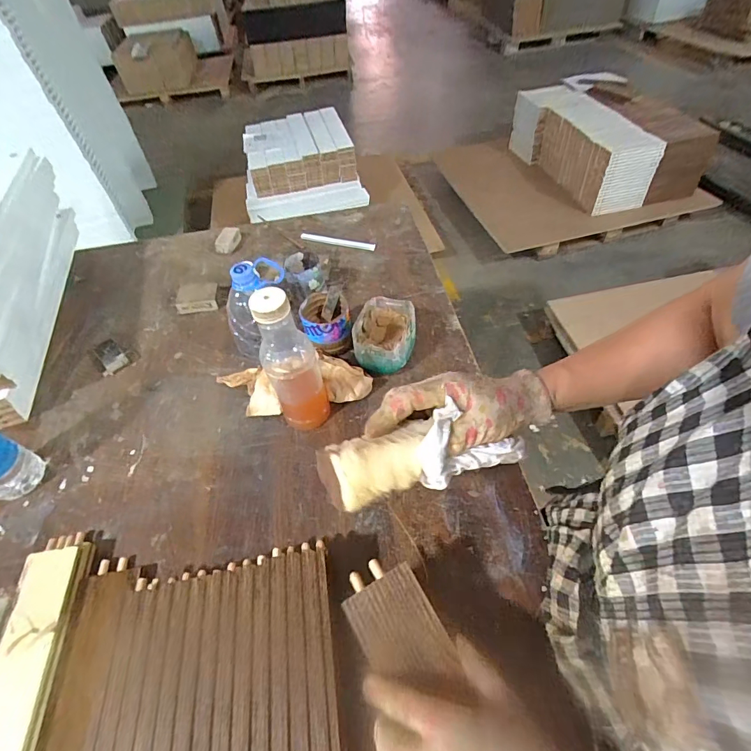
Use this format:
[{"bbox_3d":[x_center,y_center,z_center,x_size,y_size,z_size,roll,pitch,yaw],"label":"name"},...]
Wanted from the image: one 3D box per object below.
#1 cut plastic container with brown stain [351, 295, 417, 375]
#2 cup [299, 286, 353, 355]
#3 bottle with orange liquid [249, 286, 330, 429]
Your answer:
[{"bbox_3d":[0.014,-0.055,0.628,0.086,0.066,0.103,10,52,12],"label":"cut plastic container with brown stain"},{"bbox_3d":[-0.074,-0.078,0.647,0.071,0.078,0.074,-2,50,3],"label":"cup"},{"bbox_3d":[-0.102,-0.014,0.514,0.060,0.212,0.053,-15,51,-8],"label":"bottle with orange liquid"}]

